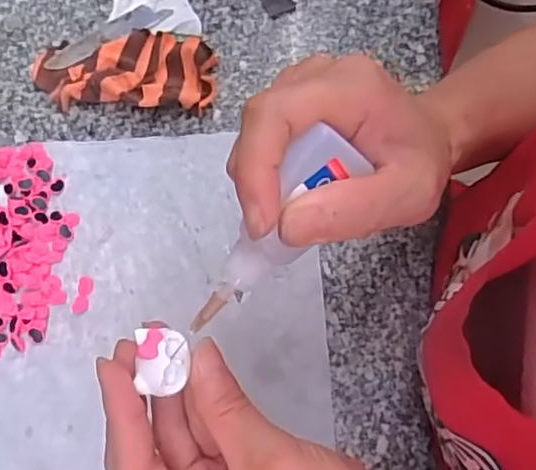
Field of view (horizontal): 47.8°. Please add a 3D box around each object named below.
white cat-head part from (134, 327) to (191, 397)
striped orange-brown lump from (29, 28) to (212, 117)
[{"bbox_3d":[-0.041,0.048,0.233,0.020,0.008,0.024,0,73,1],"label":"white cat-head part"},{"bbox_3d":[-0.109,-0.128,0.453,0.136,0.024,0.067,2,72,-1],"label":"striped orange-brown lump"}]

